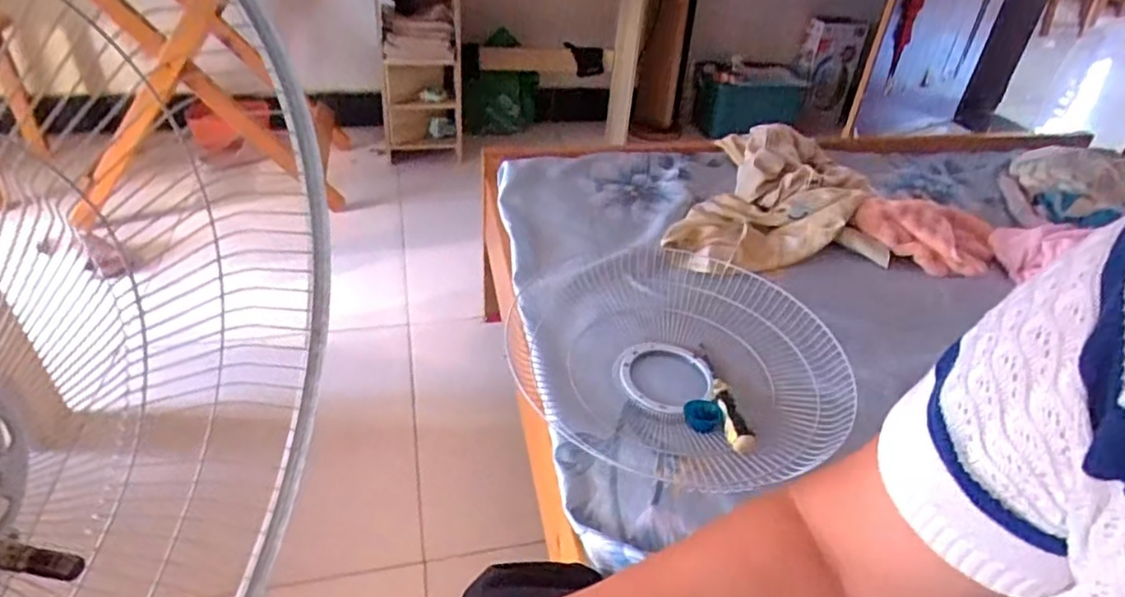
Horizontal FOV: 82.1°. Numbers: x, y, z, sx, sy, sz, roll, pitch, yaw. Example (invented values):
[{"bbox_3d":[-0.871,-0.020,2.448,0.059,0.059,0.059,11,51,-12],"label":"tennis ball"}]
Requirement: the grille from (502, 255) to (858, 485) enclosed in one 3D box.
[{"bbox_3d":[0.139,0.070,0.853,0.392,0.056,0.429,3,39,-2],"label":"grille"}]

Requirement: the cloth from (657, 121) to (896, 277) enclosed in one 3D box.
[{"bbox_3d":[0.408,-0.173,1.152,0.332,0.095,0.508,18,41,16],"label":"cloth"}]

